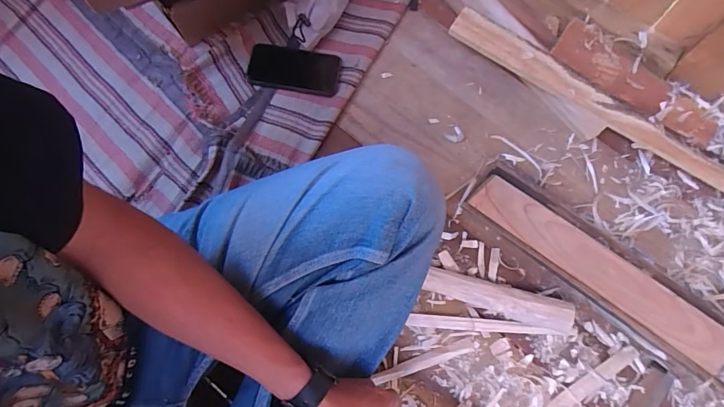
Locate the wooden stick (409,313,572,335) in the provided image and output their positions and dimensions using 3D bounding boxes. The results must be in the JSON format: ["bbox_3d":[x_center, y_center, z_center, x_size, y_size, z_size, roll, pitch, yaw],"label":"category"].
[{"bbox_3d":[0.184,0.175,0.609,0.236,0.012,0.019,4,73,0],"label":"wooden stick"}]

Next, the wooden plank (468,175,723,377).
[{"bbox_3d":[0.332,0.094,0.595,0.391,0.019,0.061,36,76,10],"label":"wooden plank"}]

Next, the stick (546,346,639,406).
[{"bbox_3d":[0.298,0.263,0.591,0.211,0.007,0.022,-31,76,-9],"label":"stick"}]

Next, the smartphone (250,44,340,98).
[{"bbox_3d":[-0.110,-0.222,0.705,0.150,0.008,0.080,9,73,2],"label":"smartphone"}]

